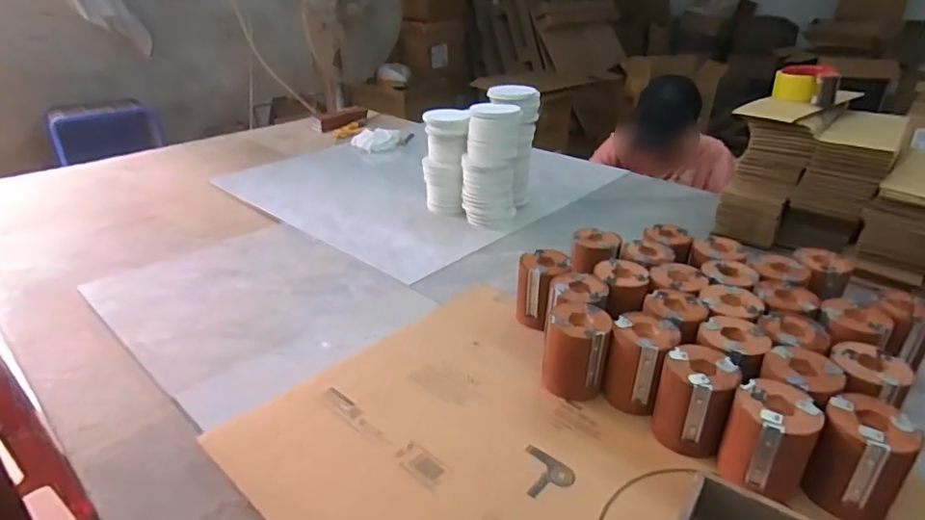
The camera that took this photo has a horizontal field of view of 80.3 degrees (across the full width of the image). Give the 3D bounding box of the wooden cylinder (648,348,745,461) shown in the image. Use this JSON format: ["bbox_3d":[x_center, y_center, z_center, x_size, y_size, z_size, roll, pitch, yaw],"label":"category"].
[{"bbox_3d":[0.264,0.157,0.624,0.076,0.096,0.074,15,31,26],"label":"wooden cylinder"}]

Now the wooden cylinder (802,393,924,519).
[{"bbox_3d":[0.399,0.200,0.548,0.078,0.106,0.074,-21,34,-35],"label":"wooden cylinder"}]

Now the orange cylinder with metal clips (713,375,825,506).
[{"bbox_3d":[0.318,0.187,0.569,0.078,0.098,0.074,21,34,35],"label":"orange cylinder with metal clips"}]

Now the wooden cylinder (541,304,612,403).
[{"bbox_3d":[0.145,0.117,0.699,0.078,0.098,0.077,10,29,18],"label":"wooden cylinder"}]

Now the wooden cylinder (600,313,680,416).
[{"bbox_3d":[0.219,0.130,0.680,0.072,0.100,0.079,15,31,27],"label":"wooden cylinder"}]

